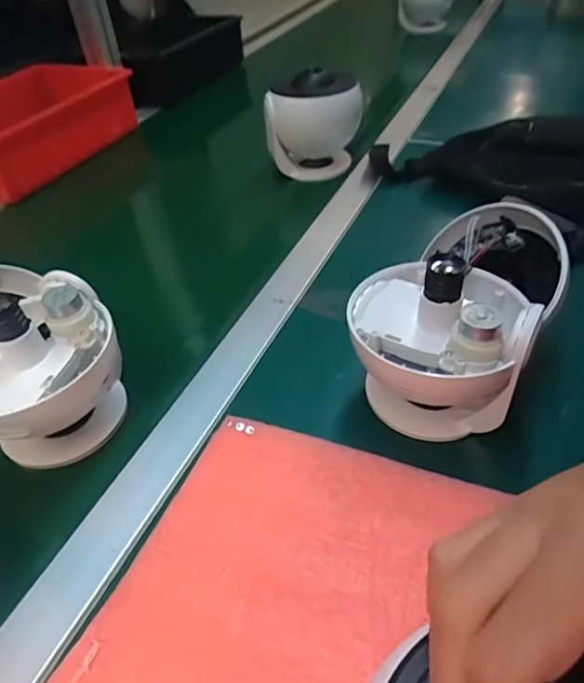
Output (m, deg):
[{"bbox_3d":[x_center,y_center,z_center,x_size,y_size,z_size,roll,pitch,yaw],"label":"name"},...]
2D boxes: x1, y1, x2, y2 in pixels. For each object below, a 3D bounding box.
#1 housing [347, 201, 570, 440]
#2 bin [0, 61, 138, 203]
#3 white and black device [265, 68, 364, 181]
[{"bbox_3d":[0.115,-0.025,0.374,0.118,0.101,0.178,17,47,25],"label":"housing"},{"bbox_3d":[-0.397,-0.328,0.794,0.173,0.102,0.302,14,47,21],"label":"bin"},{"bbox_3d":[0.027,-0.262,0.655,0.104,0.110,0.101,-8,43,-2],"label":"white and black device"}]

